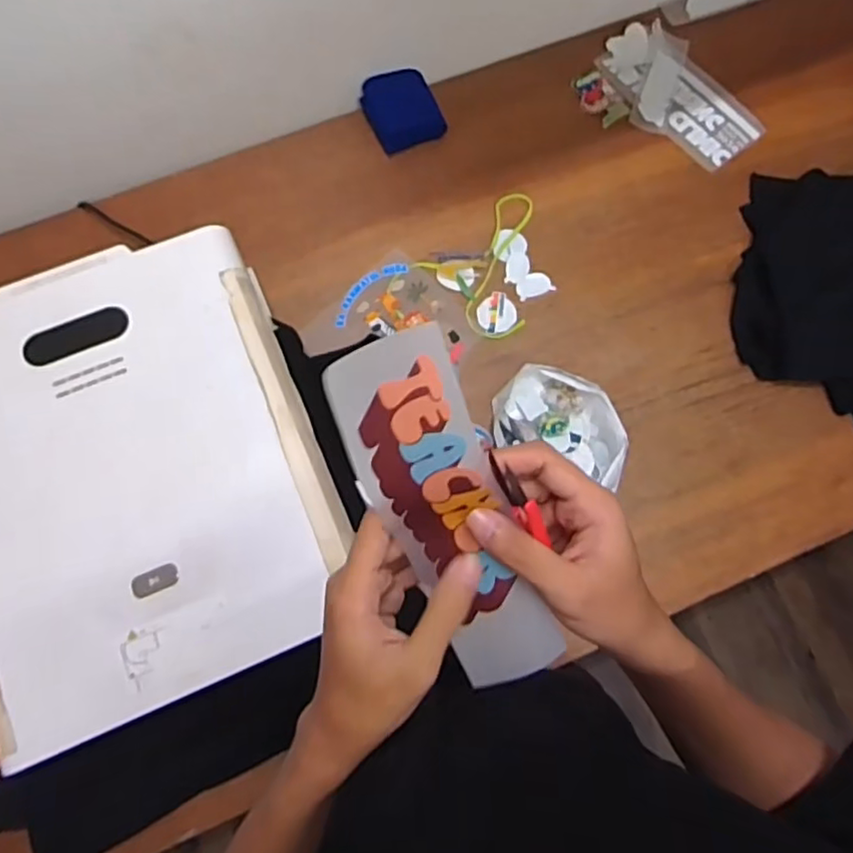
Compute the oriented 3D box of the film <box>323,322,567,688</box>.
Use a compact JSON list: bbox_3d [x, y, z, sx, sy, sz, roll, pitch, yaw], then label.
[{"bbox_3d":[0.011,0.048,0.321,0.063,0.014,0.191,-20,106,11],"label":"film"}]

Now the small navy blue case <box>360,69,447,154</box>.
[{"bbox_3d":[-0.038,-0.513,1.019,0.111,0.041,0.117,-24,75,-6],"label":"small navy blue case"}]

